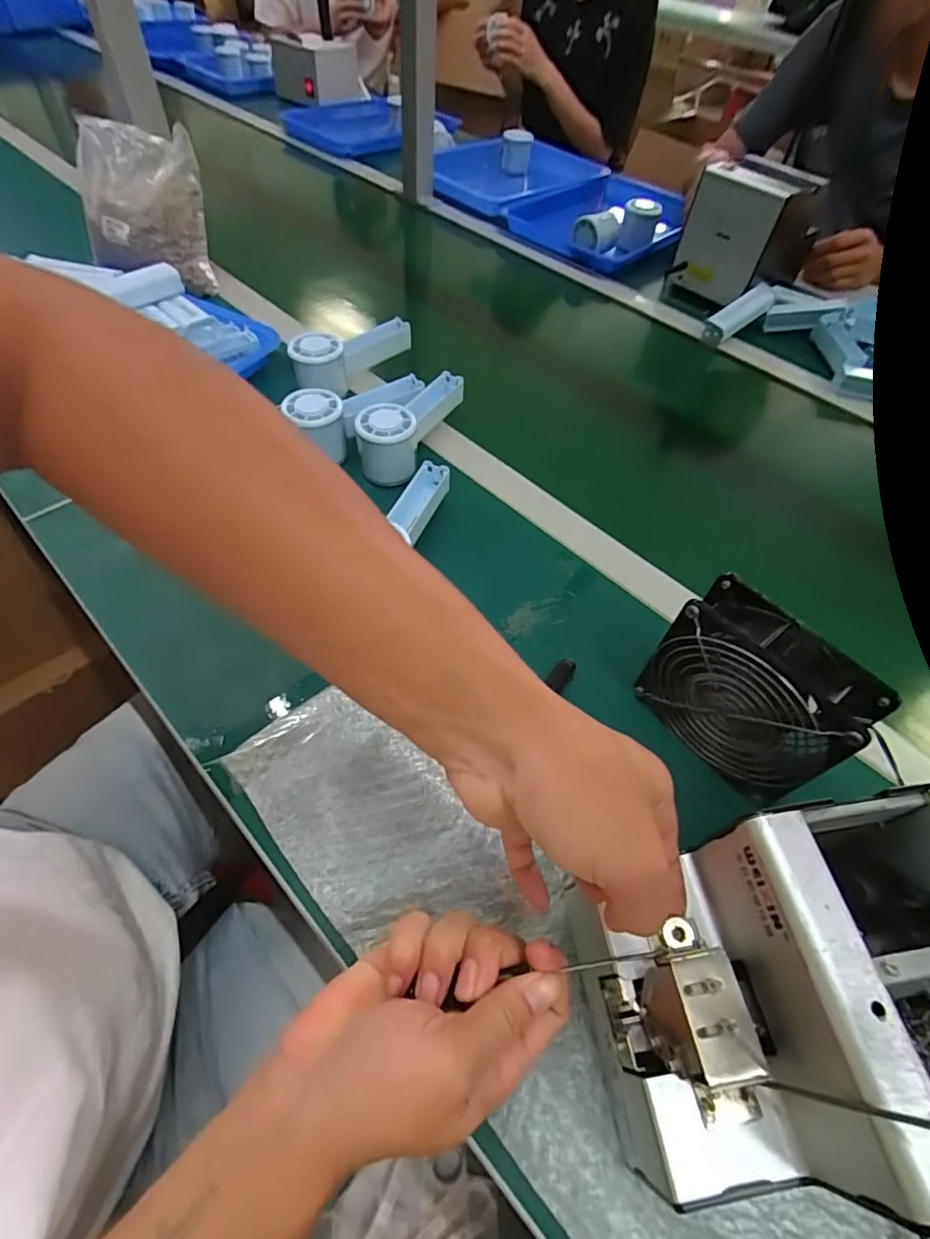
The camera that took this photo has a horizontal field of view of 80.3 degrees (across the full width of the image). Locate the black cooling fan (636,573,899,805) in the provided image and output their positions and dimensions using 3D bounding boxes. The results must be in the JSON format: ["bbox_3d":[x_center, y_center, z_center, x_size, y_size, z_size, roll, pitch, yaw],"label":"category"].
[{"bbox_3d":[0.182,0.049,0.362,0.048,0.119,0.121,-32,63,-24],"label":"black cooling fan"}]

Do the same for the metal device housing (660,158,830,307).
[{"bbox_3d":[0.386,-0.541,0.786,0.098,0.150,0.119,-31,63,-24],"label":"metal device housing"}]

